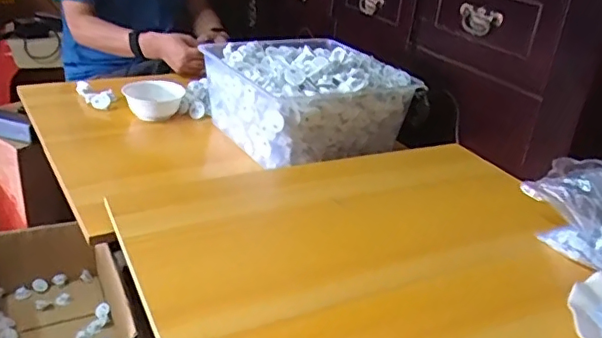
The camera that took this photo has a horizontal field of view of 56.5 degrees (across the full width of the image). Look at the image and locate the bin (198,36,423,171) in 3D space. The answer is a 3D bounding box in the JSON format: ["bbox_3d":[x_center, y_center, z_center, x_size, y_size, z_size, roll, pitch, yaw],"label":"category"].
[{"bbox_3d":[0.005,-0.141,1.013,0.287,0.148,0.293,-12,32,-31],"label":"bin"}]

